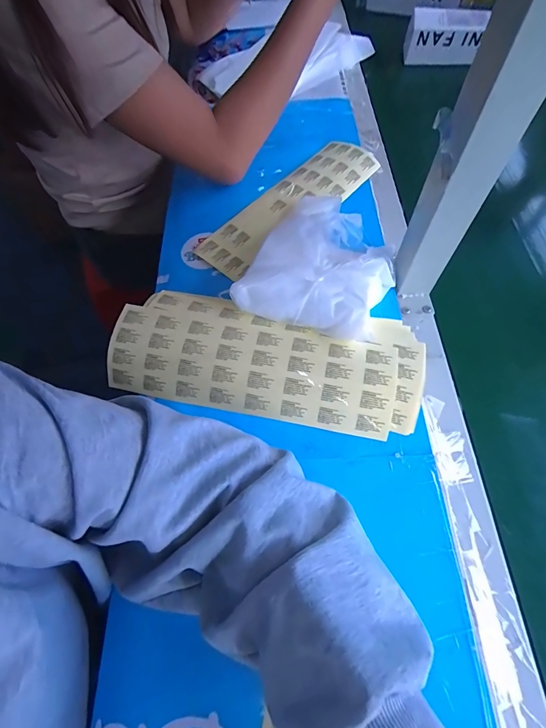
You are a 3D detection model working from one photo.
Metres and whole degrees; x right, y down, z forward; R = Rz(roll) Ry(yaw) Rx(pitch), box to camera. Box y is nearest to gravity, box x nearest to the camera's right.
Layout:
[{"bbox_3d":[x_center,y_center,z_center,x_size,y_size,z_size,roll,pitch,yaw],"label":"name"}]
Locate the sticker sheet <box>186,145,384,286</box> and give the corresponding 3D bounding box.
[{"bbox_3d":[0.027,-0.222,0.469,0.094,0.019,0.289,38,69,17],"label":"sticker sheet"}]

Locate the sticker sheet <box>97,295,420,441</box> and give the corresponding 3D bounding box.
[{"bbox_3d":[-0.013,-0.008,0.358,0.317,0.033,0.126,8,64,4],"label":"sticker sheet"}]

